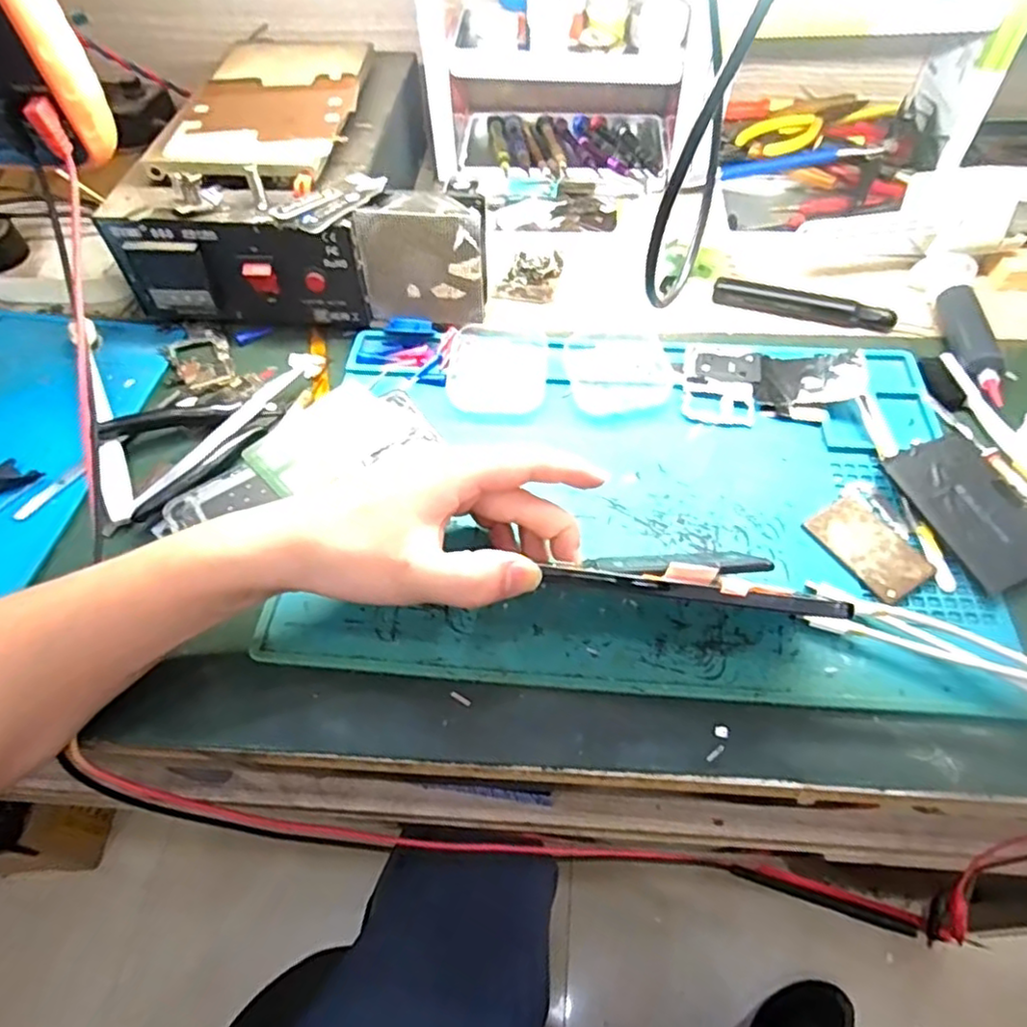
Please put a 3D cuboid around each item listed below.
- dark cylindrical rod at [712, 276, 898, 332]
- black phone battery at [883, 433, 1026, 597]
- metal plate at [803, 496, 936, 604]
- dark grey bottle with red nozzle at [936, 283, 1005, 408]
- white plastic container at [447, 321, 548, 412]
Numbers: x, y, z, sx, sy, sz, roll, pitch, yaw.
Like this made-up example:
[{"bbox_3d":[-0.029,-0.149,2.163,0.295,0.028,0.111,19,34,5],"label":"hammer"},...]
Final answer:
[{"bbox_3d":[0.207,-0.150,0.471,0.122,0.013,0.015,18,57,14],"label":"dark cylindrical rod"},{"bbox_3d":[0.254,-0.003,0.362,0.061,0.005,0.088,-18,65,-12],"label":"black phone battery"},{"bbox_3d":[0.193,0.017,0.356,0.040,0.004,0.060,-27,58,-16],"label":"metal plate"},{"bbox_3d":[0.301,-0.111,0.436,0.024,0.020,0.106,7,55,7],"label":"dark grey bottle with red nozzle"},{"bbox_3d":[-0.009,-0.098,0.435,0.063,0.012,0.071,1,54,2],"label":"white plastic container"}]

